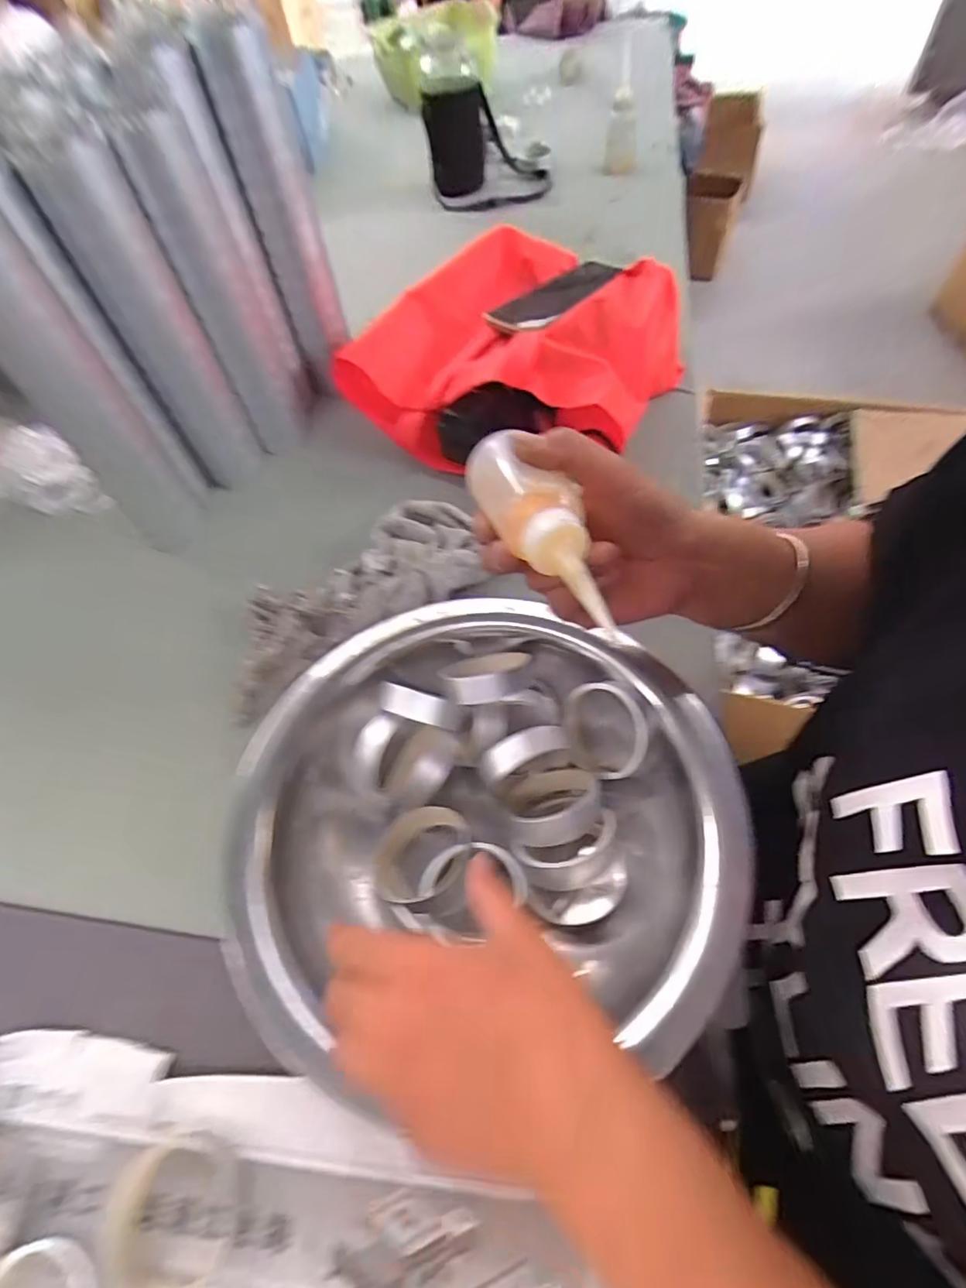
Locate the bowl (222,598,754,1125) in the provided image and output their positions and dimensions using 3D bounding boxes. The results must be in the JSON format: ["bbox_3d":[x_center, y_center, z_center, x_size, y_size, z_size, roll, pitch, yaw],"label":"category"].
[{"bbox_3d":[-0.005,0.109,0.382,0.310,0.090,0.276,-6,57,4],"label":"bowl"}]

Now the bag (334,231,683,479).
[{"bbox_3d":[0.052,-0.308,0.596,0.299,0.114,0.292,-42,62,-18],"label":"bag"}]

